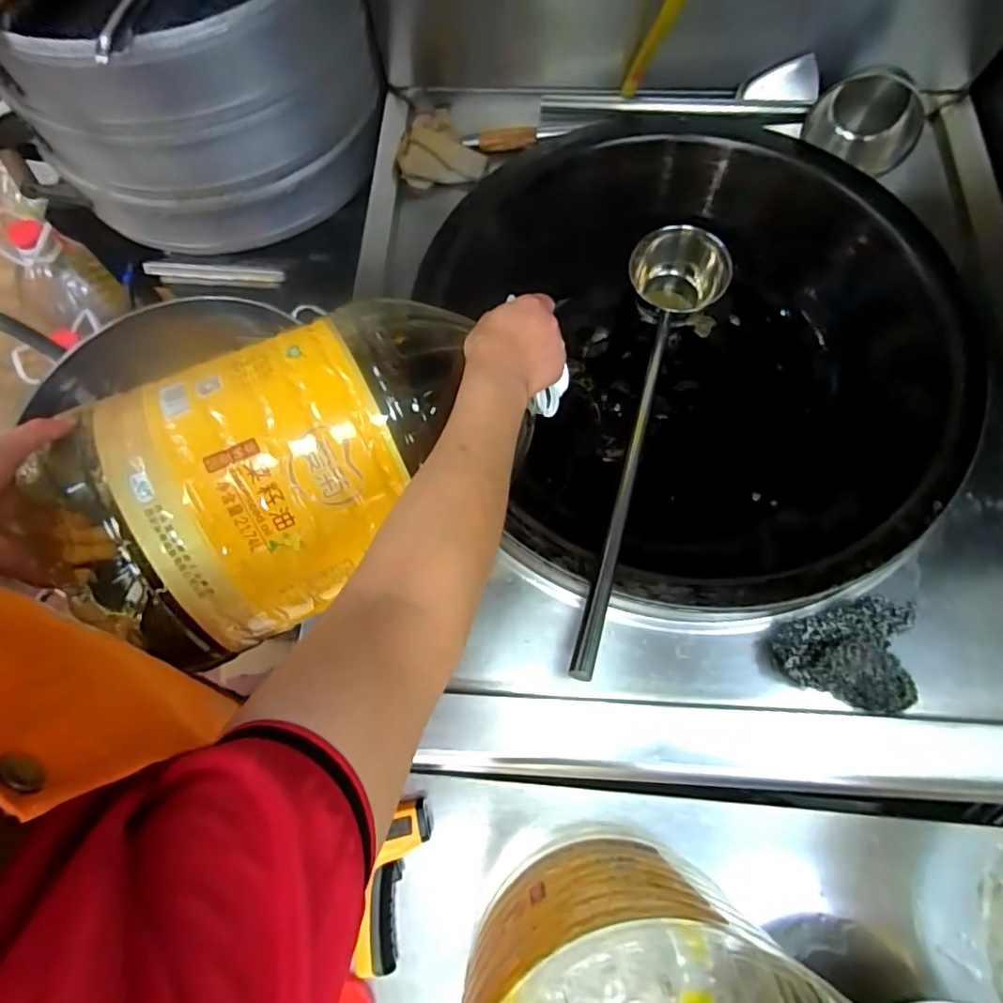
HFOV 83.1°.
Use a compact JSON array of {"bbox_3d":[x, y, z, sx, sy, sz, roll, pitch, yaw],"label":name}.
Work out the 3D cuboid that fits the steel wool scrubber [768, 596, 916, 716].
[{"bbox_3d":[0.400,0.180,0.660,0.156,0.052,0.127,-3,71,-1],"label":"steel wool scrubber"}]

